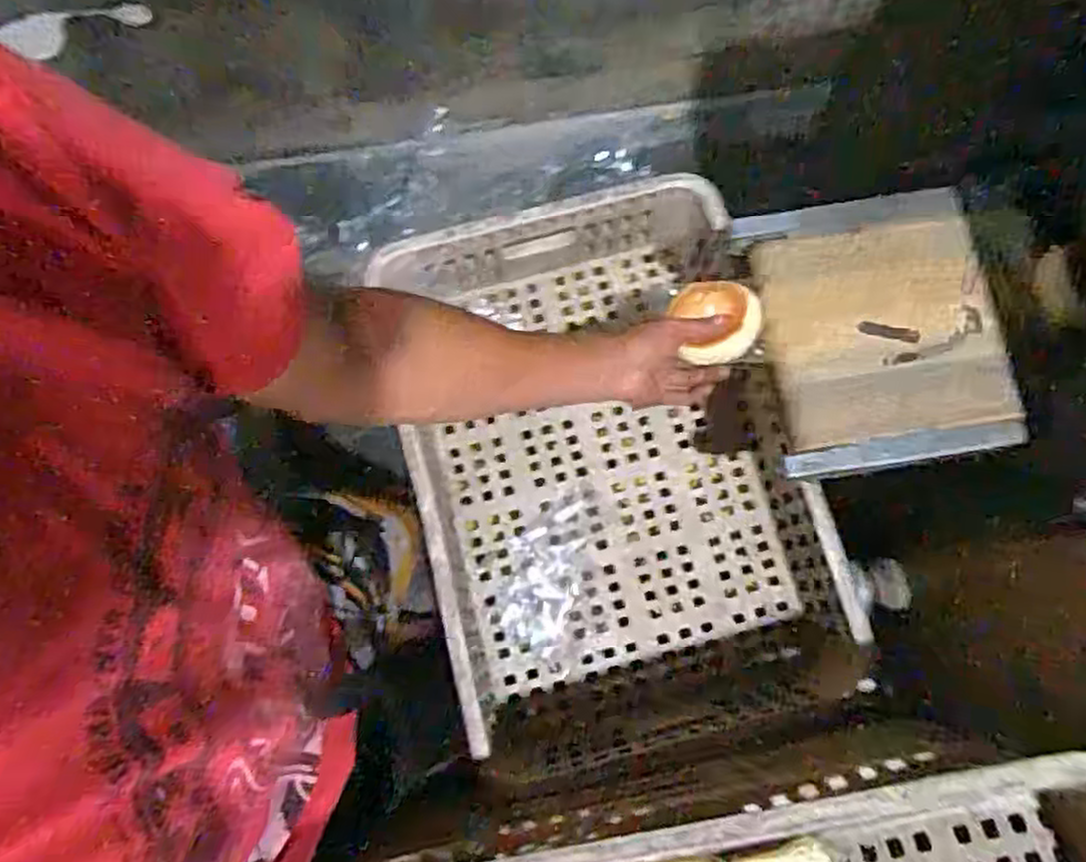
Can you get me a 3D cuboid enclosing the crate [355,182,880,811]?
[{"bbox_3d":[0.079,0.048,0.908,0.401,0.156,0.612,-15,75,-4],"label":"crate"}]

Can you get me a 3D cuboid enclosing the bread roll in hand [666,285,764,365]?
[{"bbox_3d":[0.166,-0.100,0.742,0.086,0.039,0.071,11,78,29],"label":"bread roll in hand"}]

